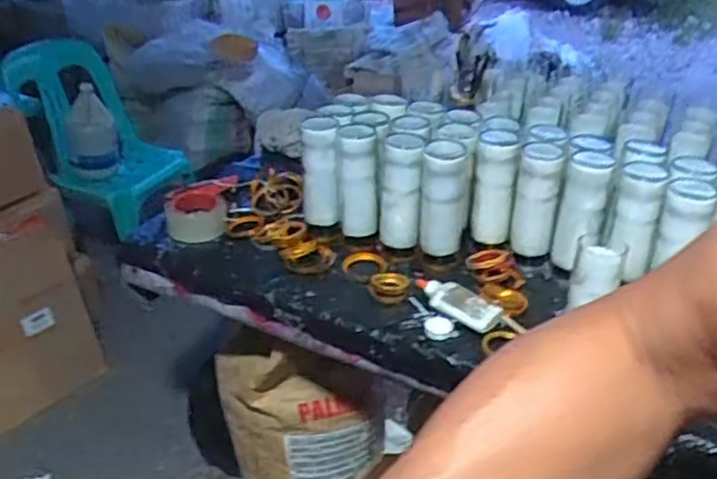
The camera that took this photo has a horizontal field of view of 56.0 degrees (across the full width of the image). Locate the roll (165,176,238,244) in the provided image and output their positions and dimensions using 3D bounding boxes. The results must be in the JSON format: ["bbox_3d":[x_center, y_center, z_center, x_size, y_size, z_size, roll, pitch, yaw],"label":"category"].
[{"bbox_3d":[-0.286,-0.056,1.233,0.125,0.063,0.125,-6,31,-11],"label":"roll"}]

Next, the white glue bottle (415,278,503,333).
[{"bbox_3d":[0.147,0.093,1.027,0.053,0.020,0.140,-26,40,-37],"label":"white glue bottle"}]

